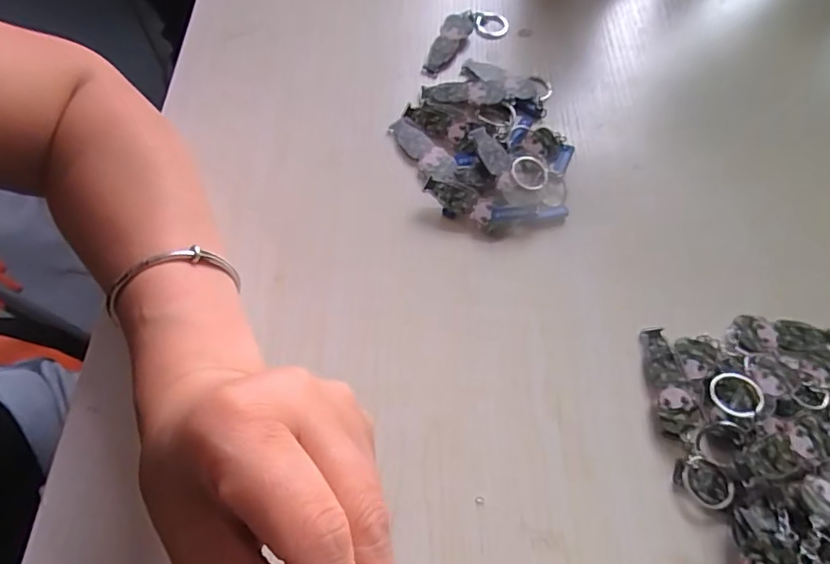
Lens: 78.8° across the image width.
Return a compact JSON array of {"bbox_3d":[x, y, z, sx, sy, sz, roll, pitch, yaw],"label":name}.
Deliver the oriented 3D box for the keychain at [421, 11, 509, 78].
[{"bbox_3d":[0.036,-0.189,0.387,0.034,0.011,0.087,34,67,13],"label":"keychain"}]

